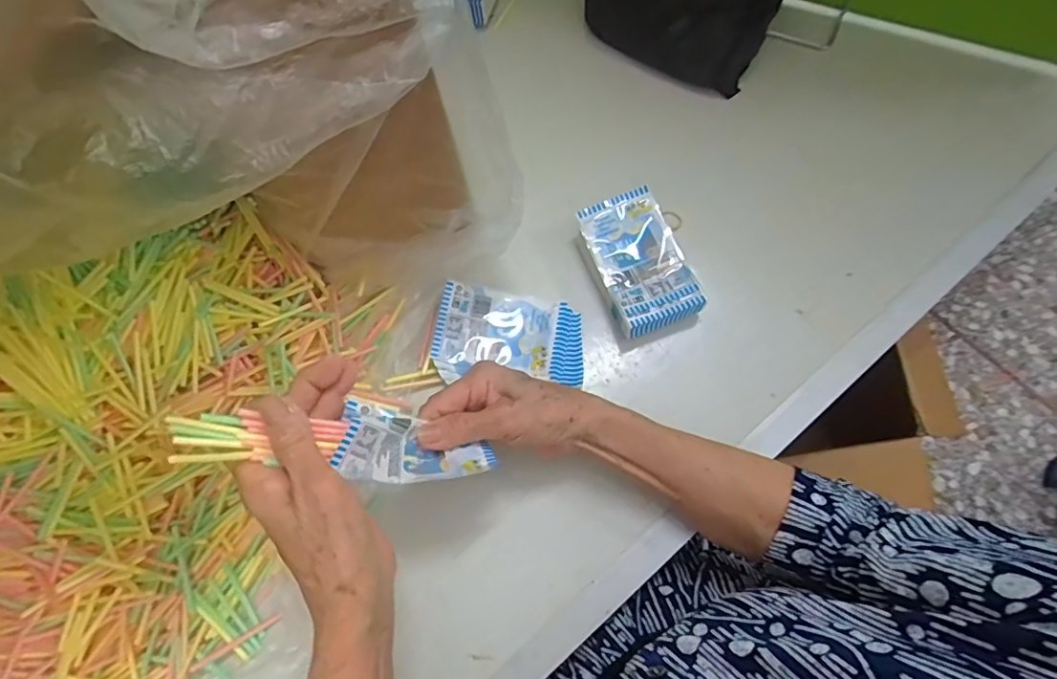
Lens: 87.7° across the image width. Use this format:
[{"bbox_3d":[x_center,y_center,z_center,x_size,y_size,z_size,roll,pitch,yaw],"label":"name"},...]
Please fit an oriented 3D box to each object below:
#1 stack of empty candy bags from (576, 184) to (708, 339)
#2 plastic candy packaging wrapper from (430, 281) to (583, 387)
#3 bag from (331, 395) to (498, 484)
[{"bbox_3d":[0.092,-0.065,0.466,0.068,0.031,0.119,-20,71,-4],"label":"stack of empty candy bags"},{"bbox_3d":[-0.015,-0.004,0.457,0.120,0.015,0.076,3,71,4],"label":"plastic candy packaging wrapper"},{"bbox_3d":[-0.069,0.070,0.345,0.096,0.031,0.045,20,72,-24],"label":"bag"}]

